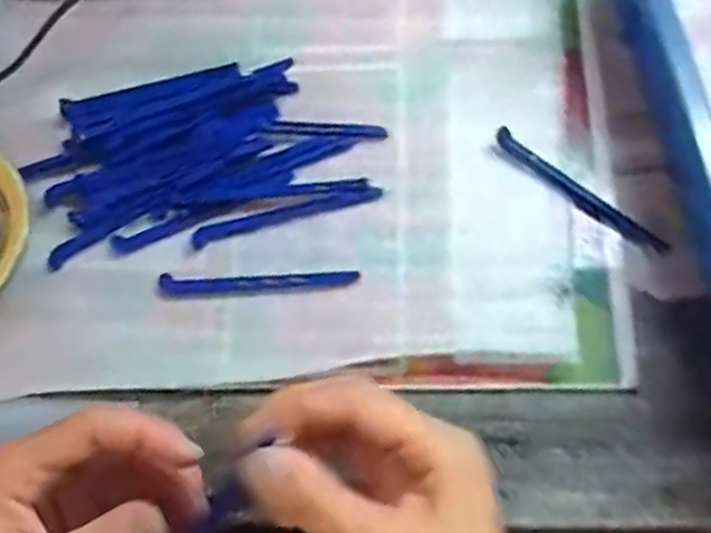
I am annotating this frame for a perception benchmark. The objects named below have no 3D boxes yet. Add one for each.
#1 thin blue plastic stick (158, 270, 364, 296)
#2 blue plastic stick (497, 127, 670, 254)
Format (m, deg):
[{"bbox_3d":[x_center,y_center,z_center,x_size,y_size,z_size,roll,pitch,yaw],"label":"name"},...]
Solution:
[{"bbox_3d":[-0.060,0.009,0.448,0.123,0.004,0.013,-4,68,4],"label":"thin blue plastic stick"},{"bbox_3d":[0.139,-0.046,0.453,0.125,0.005,0.016,36,76,17],"label":"blue plastic stick"}]

